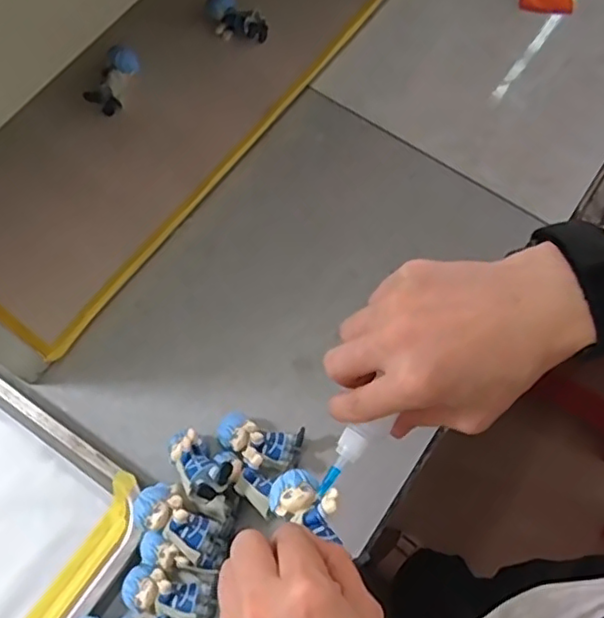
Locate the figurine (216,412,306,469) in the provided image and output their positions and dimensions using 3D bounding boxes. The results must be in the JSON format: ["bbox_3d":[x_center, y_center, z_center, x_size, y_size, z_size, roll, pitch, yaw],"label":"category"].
[{"bbox_3d":[-0.031,0.098,0.447,0.060,0.032,0.033,14,68,4],"label":"figurine"}]

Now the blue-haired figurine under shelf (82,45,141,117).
[{"bbox_3d":[-0.169,-0.207,0.551,0.027,0.023,0.060,22,69,7],"label":"blue-haired figurine under shelf"}]

